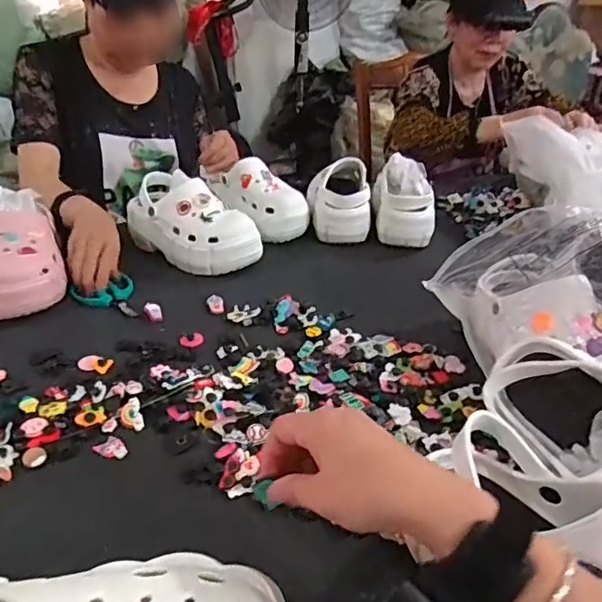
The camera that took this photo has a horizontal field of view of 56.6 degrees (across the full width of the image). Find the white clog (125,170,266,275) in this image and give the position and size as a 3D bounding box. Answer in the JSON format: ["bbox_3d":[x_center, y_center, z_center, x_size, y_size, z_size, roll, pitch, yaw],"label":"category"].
[{"bbox_3d":[-0.179,-0.130,0.902,0.225,0.109,0.106,24,38,32],"label":"white clog"}]

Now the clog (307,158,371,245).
[{"bbox_3d":[0.065,-0.203,1.034,0.103,0.105,0.225,0,31,-2],"label":"clog"}]

